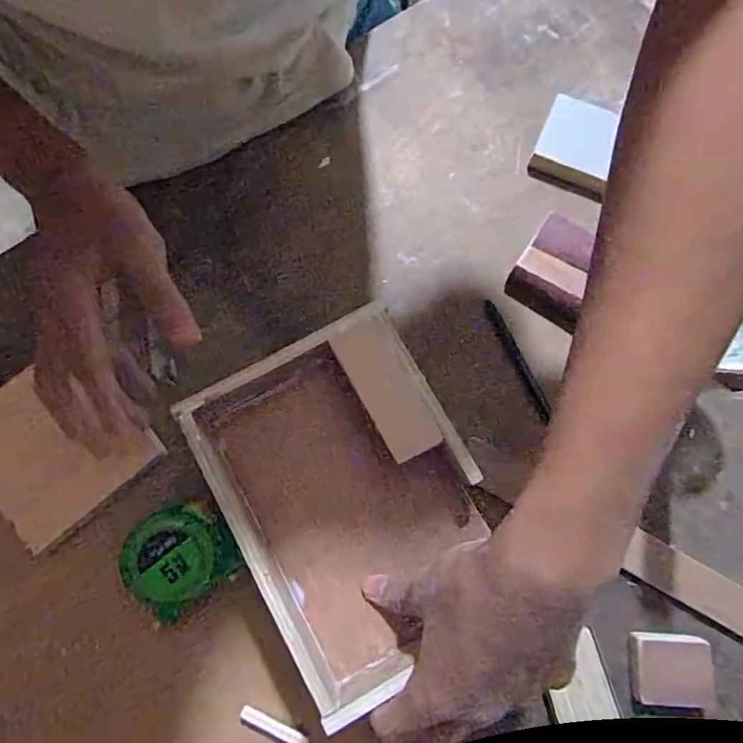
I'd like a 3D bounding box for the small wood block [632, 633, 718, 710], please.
[{"bbox_3d":[0.206,0.204,0.369,0.049,0.020,0.047,1,78,0],"label":"small wood block"}]

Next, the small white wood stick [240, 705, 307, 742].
[{"bbox_3d":[-0.066,0.243,0.365,0.049,0.005,0.011,25,79,5],"label":"small white wood stick"}]

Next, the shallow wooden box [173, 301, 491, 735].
[{"bbox_3d":[-0.011,0.077,0.330,0.138,0.049,0.194,-28,80,-6],"label":"shallow wooden box"}]

